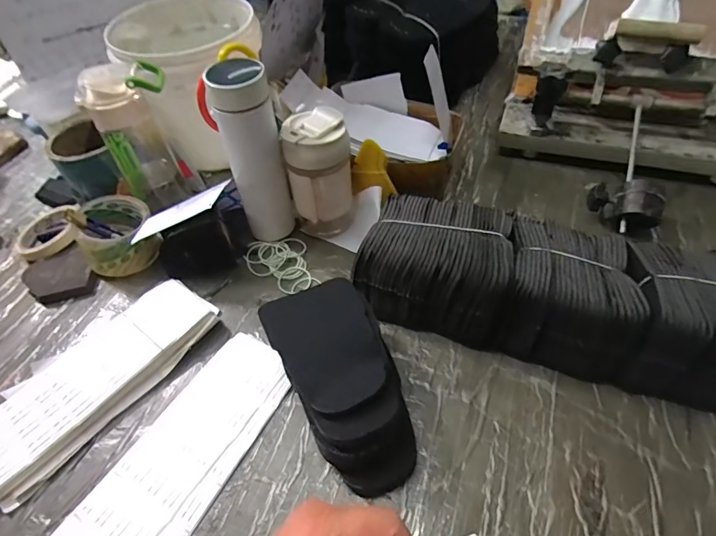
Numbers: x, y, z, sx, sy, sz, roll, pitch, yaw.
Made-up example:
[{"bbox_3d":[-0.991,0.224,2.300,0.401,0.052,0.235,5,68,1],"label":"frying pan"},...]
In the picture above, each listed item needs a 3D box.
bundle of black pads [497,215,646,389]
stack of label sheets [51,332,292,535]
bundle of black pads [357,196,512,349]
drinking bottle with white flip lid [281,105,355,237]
[{"bbox_3d":[0.218,0.027,0.462,0.115,0.102,0.138,12,52,14],"label":"bundle of black pads"},{"bbox_3d":[-0.169,0.180,0.423,0.104,0.019,0.262,21,55,21],"label":"stack of label sheets"},{"bbox_3d":[0.092,-0.008,0.499,0.151,0.107,0.140,14,53,15],"label":"bundle of black pads"},{"bbox_3d":[-0.046,-0.114,0.570,0.080,0.164,0.071,-8,50,-2],"label":"drinking bottle with white flip lid"}]

